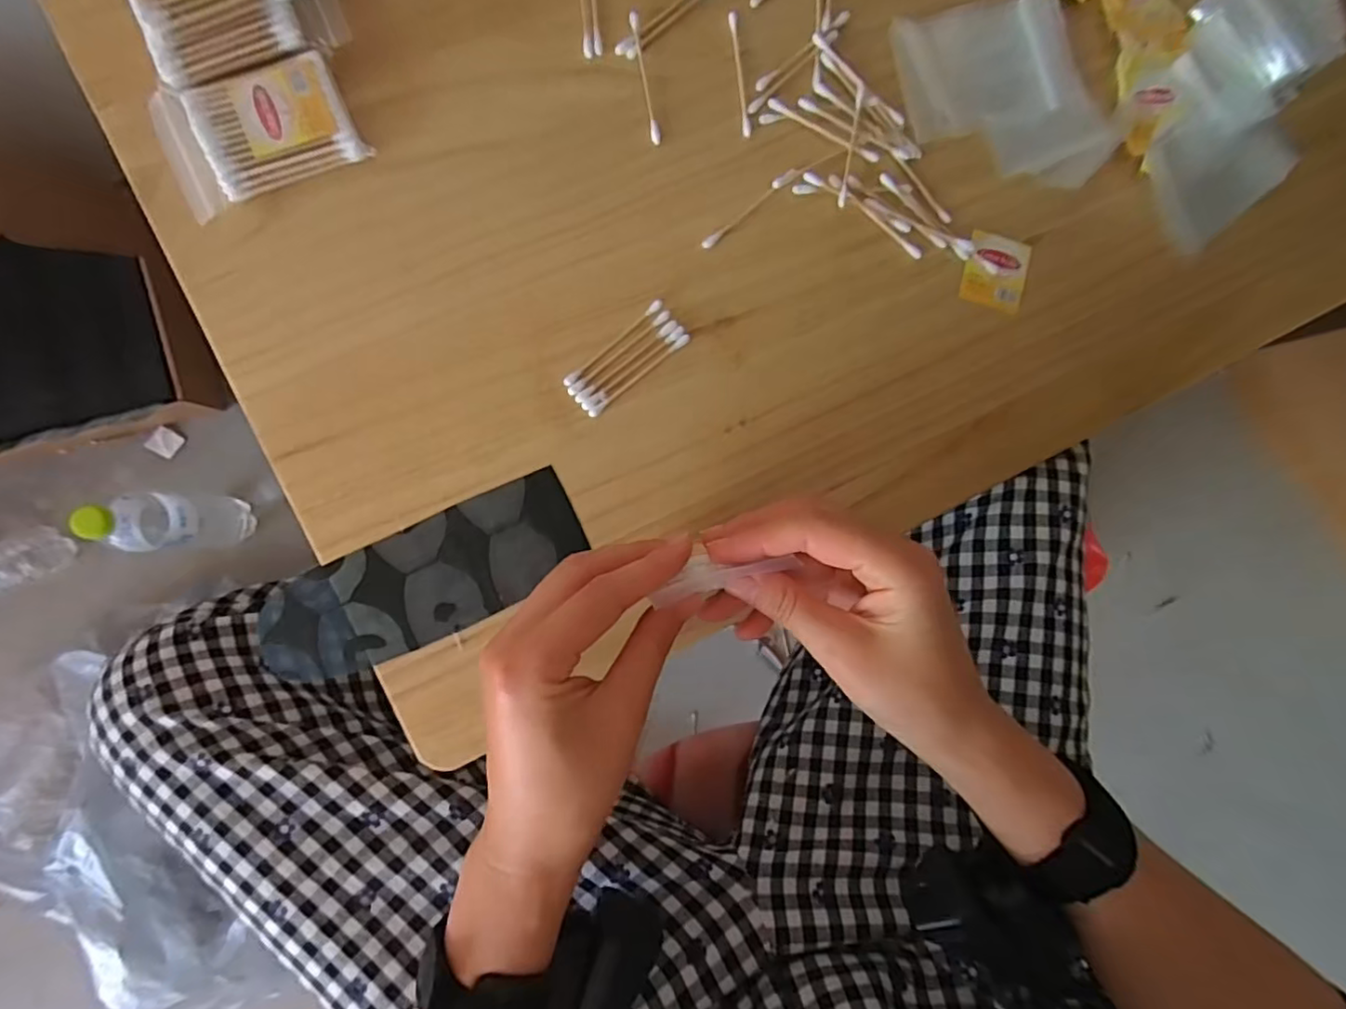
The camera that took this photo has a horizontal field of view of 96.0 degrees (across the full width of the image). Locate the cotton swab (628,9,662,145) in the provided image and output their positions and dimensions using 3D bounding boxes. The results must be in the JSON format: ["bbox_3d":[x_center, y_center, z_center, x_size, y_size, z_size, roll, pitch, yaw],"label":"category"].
[{"bbox_3d":[-0.015,-0.240,0.340,0.006,0.006,0.071,-12,92,-8],"label":"cotton swab"}]

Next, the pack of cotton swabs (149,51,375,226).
[{"bbox_3d":[-0.214,-0.192,0.309,0.091,0.017,0.060,-26,94,-8],"label":"pack of cotton swabs"}]

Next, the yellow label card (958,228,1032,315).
[{"bbox_3d":[0.196,-0.141,0.366,0.039,0.004,0.043,11,88,-8],"label":"yellow label card"}]

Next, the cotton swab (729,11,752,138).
[{"bbox_3d":[0.039,-0.248,0.349,0.005,0.004,0.073,-7,91,-8],"label":"cotton swab"}]

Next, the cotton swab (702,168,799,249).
[{"bbox_3d":[0.045,-0.170,0.347,0.071,0.004,0.006,-41,95,-6],"label":"cotton swab"}]

